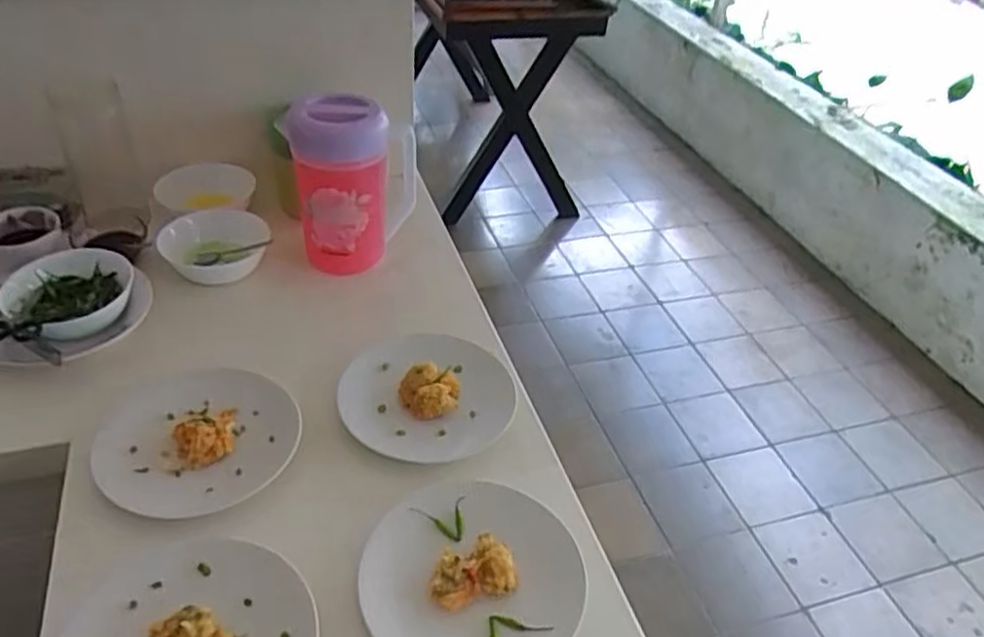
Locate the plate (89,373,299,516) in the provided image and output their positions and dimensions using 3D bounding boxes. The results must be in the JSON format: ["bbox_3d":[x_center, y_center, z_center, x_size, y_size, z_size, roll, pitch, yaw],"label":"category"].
[{"bbox_3d":[-0.317,0.123,0.773,0.200,0.029,0.190,3,39,-2],"label":"plate"}]

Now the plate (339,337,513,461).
[{"bbox_3d":[-0.075,0.086,0.851,0.196,0.040,0.199,3,39,-2],"label":"plate"}]

